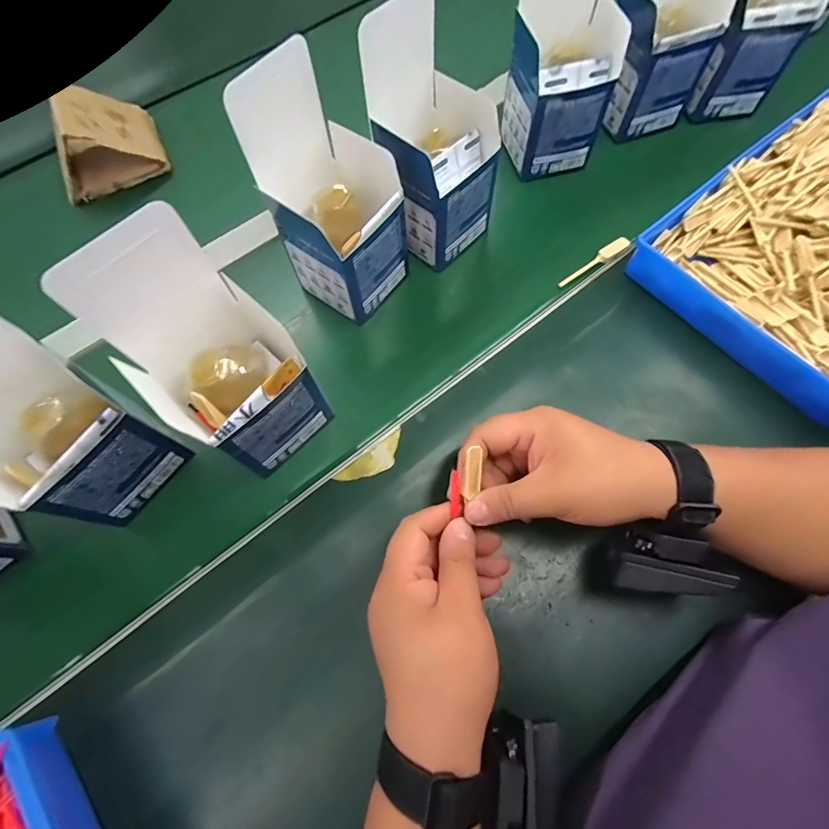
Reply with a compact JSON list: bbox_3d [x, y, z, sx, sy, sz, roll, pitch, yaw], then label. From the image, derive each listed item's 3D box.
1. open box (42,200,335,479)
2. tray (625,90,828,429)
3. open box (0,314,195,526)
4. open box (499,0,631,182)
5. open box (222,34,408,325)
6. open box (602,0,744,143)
[{"bbox_3d":[-0.134,-0.035,0.295,0.097,0.173,0.097,-43,73,-14],"label":"open box"},{"bbox_3d":[0.392,-0.166,0.387,0.311,0.055,0.228,-36,71,-11],"label":"tray"},{"bbox_3d":[-0.253,0.007,0.276,0.089,0.170,0.104,34,73,14],"label":"open box"},{"bbox_3d":[0.144,-0.342,0.409,0.089,0.186,0.086,-13,68,-3],"label":"open box"},{"bbox_3d":[-0.063,-0.176,0.345,0.089,0.170,0.098,35,74,15],"label":"open box"},{"bbox_3d":[0.253,-0.398,0.422,0.107,0.168,0.088,-16,68,-4],"label":"open box"}]

